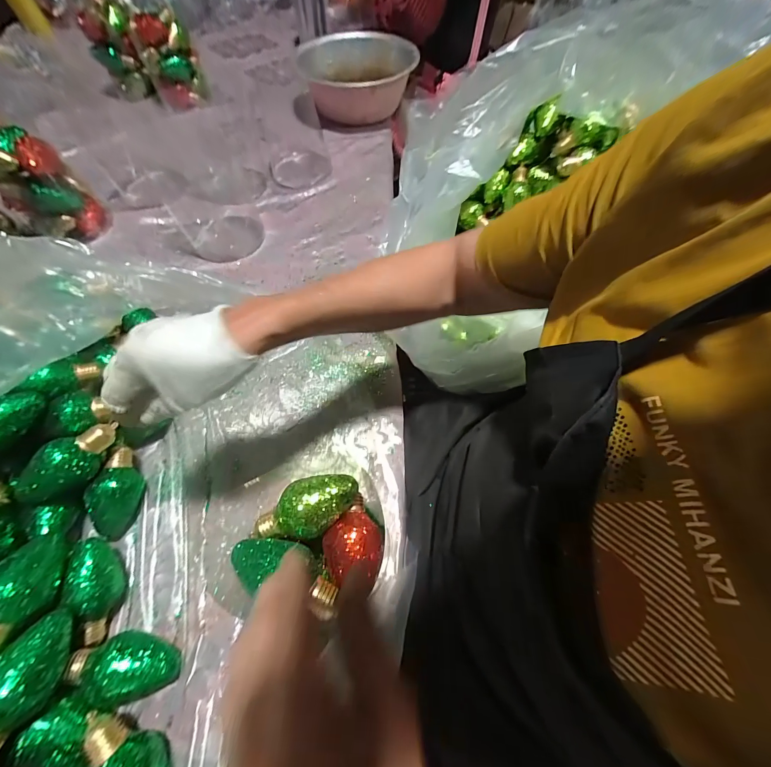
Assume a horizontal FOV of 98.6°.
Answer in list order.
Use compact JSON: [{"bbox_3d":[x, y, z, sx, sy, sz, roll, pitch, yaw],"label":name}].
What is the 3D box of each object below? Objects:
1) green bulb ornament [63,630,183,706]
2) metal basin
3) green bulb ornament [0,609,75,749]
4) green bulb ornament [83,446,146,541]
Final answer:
[{"bbox_3d":[-0.236,0.257,0.303,0.092,0.047,0.045,11,63,6],"label":"green bulb ornament"},{"bbox_3d":[-0.059,-0.730,0.799,0.274,0.095,0.285,-14,63,-9],"label":"metal basin"},{"bbox_3d":[-0.289,0.239,0.266,0.041,0.050,0.092,7,62,3],"label":"green bulb ornament"},{"bbox_3d":[-0.301,0.124,0.376,0.046,0.048,0.094,-5,62,-2],"label":"green bulb ornament"}]

